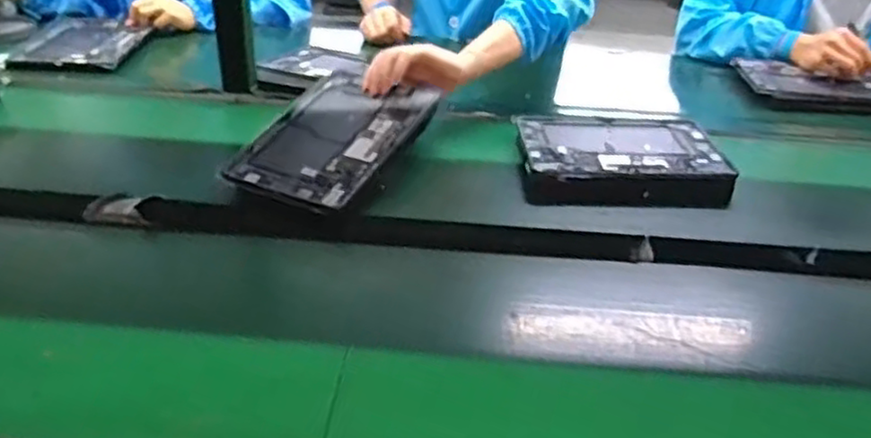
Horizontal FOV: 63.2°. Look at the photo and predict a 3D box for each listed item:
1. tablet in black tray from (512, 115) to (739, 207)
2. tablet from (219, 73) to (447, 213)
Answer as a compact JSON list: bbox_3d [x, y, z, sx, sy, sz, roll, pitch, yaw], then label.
[{"bbox_3d":[0.238,-0.084,0.927,0.255,0.041,0.199,4,32,1],"label":"tablet in black tray"},{"bbox_3d":[-0.123,-0.103,0.876,0.174,0.021,0.247,17,47,24],"label":"tablet"}]

